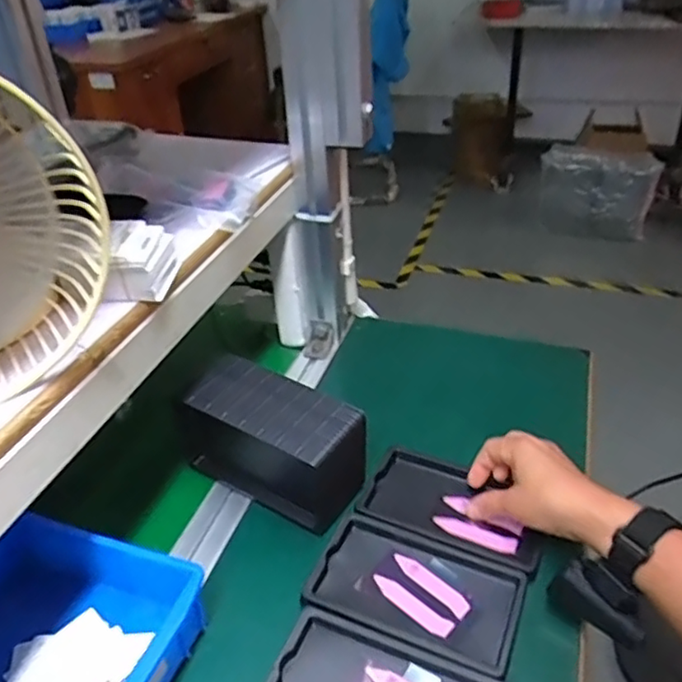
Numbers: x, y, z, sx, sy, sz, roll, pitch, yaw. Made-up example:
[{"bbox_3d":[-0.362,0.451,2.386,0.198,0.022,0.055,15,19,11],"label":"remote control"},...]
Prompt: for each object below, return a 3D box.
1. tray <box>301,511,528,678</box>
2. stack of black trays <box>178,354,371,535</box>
[{"bbox_3d":[0.061,0.198,0.517,0.158,0.016,0.095,12,38,21],"label":"tray"},{"bbox_3d":[-0.063,0.087,0.589,0.180,0.093,0.077,18,41,28],"label":"stack of black trays"}]

